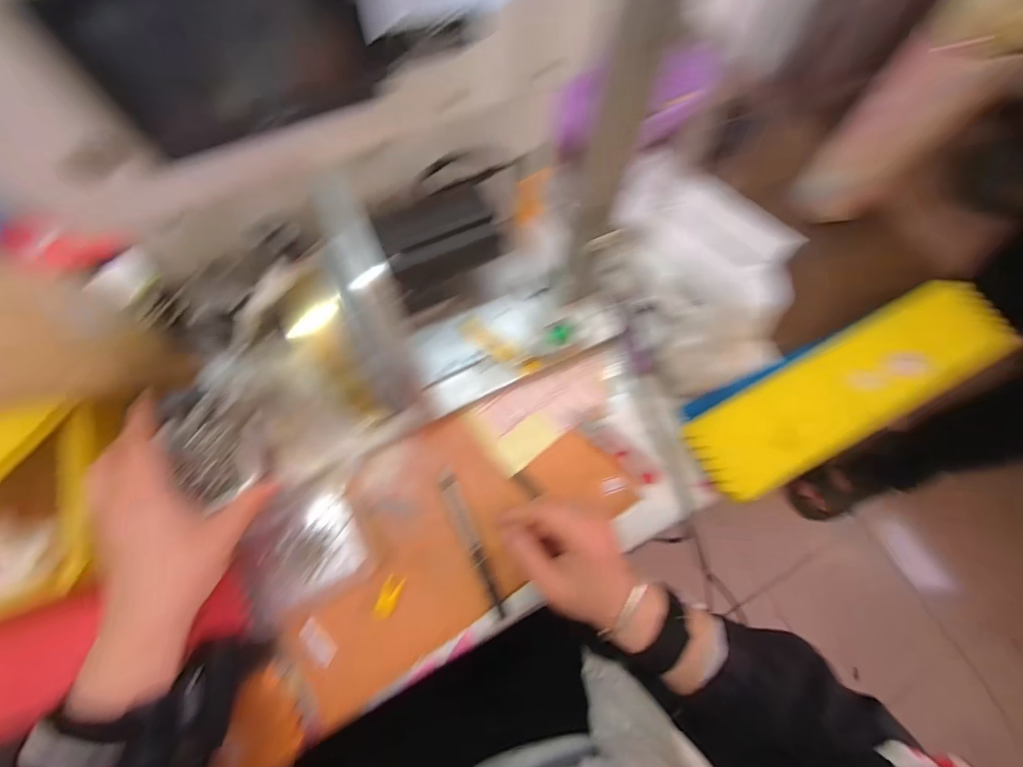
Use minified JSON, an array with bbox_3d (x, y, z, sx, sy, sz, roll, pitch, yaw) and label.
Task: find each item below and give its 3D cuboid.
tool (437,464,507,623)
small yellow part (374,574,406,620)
[{"bbox_3d":[-0.036,0.138,0.391,0.015,0.011,0.133,-22,73,-9],"label":"tool"},{"bbox_3d":[-0.103,0.180,0.371,0.015,0.009,0.033,20,72,5],"label":"small yellow part"}]

